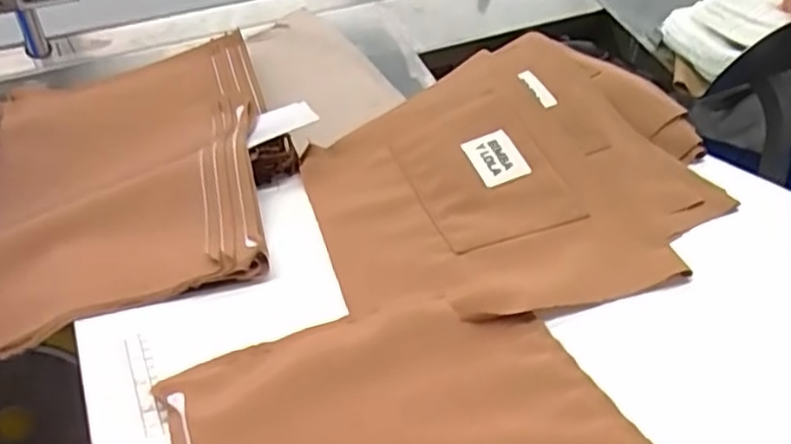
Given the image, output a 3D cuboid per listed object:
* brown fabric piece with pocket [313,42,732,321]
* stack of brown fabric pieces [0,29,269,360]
[{"bbox_3d":[0.095,-0.056,0.575,0.328,0.057,0.329,-13,33,-10],"label":"brown fabric piece with pocket"},{"bbox_3d":[-0.283,-0.055,0.685,0.295,0.059,0.479,-10,33,-6],"label":"stack of brown fabric pieces"}]

